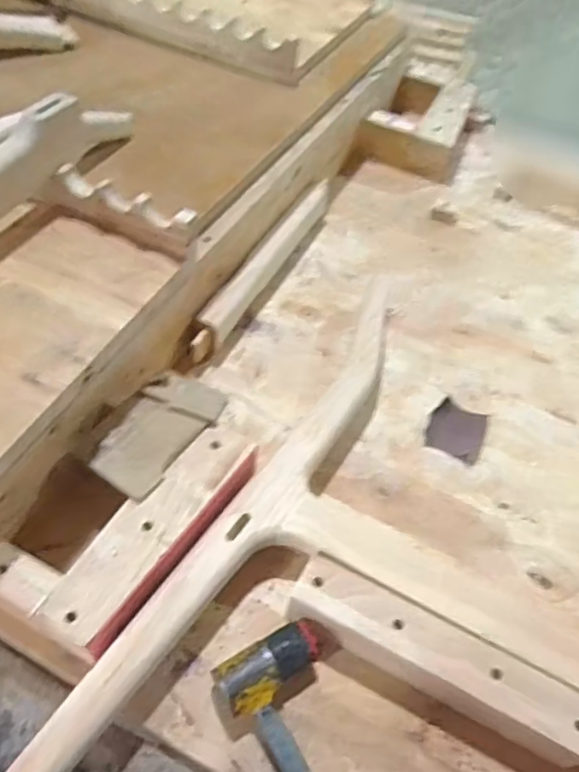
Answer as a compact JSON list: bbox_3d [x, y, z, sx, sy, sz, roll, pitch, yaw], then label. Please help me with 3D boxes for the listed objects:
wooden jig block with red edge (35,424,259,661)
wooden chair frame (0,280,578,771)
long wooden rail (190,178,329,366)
[{"bbox_3d":[-0.126,0.136,0.586,0.071,0.030,0.247,30,55,16],"label":"wooden jig block with red edge"},{"bbox_3d":[0.153,0.222,0.574,0.504,0.056,0.695,28,56,15],"label":"wooden chair frame"},{"bbox_3d":[-0.034,-0.173,0.869,0.031,0.066,0.371,24,55,12],"label":"long wooden rail"}]

